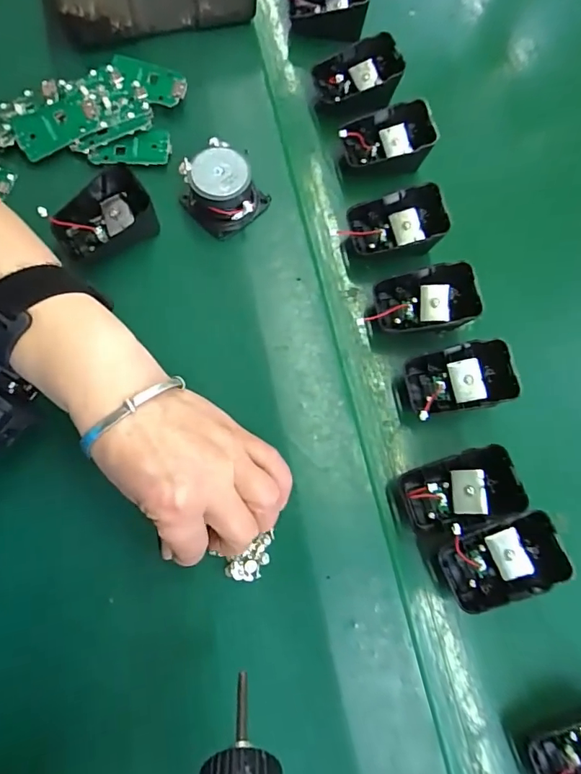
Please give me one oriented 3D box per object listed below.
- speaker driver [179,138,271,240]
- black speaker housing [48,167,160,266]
[{"bbox_3d":[-0.050,-0.143,0.347,0.049,0.033,0.050,-42,81,-9],"label":"speaker driver"},{"bbox_3d":[-0.134,-0.122,0.338,0.070,0.035,0.042,-23,79,-6],"label":"black speaker housing"}]

